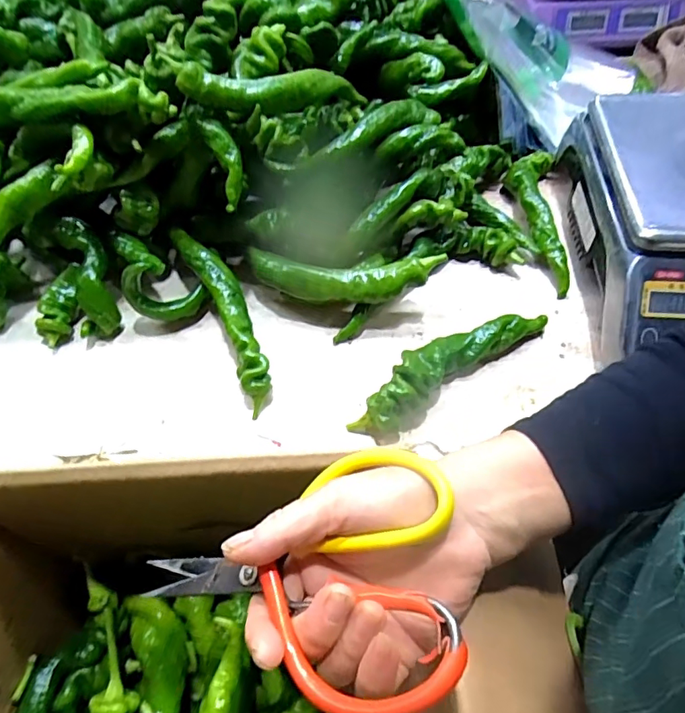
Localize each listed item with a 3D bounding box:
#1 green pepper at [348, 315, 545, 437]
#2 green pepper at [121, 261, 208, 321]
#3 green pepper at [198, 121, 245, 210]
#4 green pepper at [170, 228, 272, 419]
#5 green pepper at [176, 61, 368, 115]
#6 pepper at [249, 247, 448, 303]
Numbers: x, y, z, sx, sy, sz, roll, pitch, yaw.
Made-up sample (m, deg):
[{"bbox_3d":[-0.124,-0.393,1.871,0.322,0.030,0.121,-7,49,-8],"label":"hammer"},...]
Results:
[{"bbox_3d":[0.101,0.004,0.476,0.216,0.042,0.047,-32,62,-20],"label":"green pepper"},{"bbox_3d":[-0.174,-0.061,0.498,0.072,0.080,0.026,-15,57,-10],"label":"green pepper"},{"bbox_3d":[-0.103,-0.173,0.446,0.024,0.017,0.079,-20,97,-14],"label":"green pepper"},{"bbox_3d":[-0.115,-0.045,0.501,0.038,0.063,0.199,-24,59,-16],"label":"green pepper"},{"bbox_3d":[-0.052,-0.250,0.467,0.198,0.039,0.029,-17,56,-30],"label":"green pepper"},{"bbox_3d":[-0.002,-0.083,0.501,0.191,0.037,0.049,5,56,3],"label":"pepper"}]

